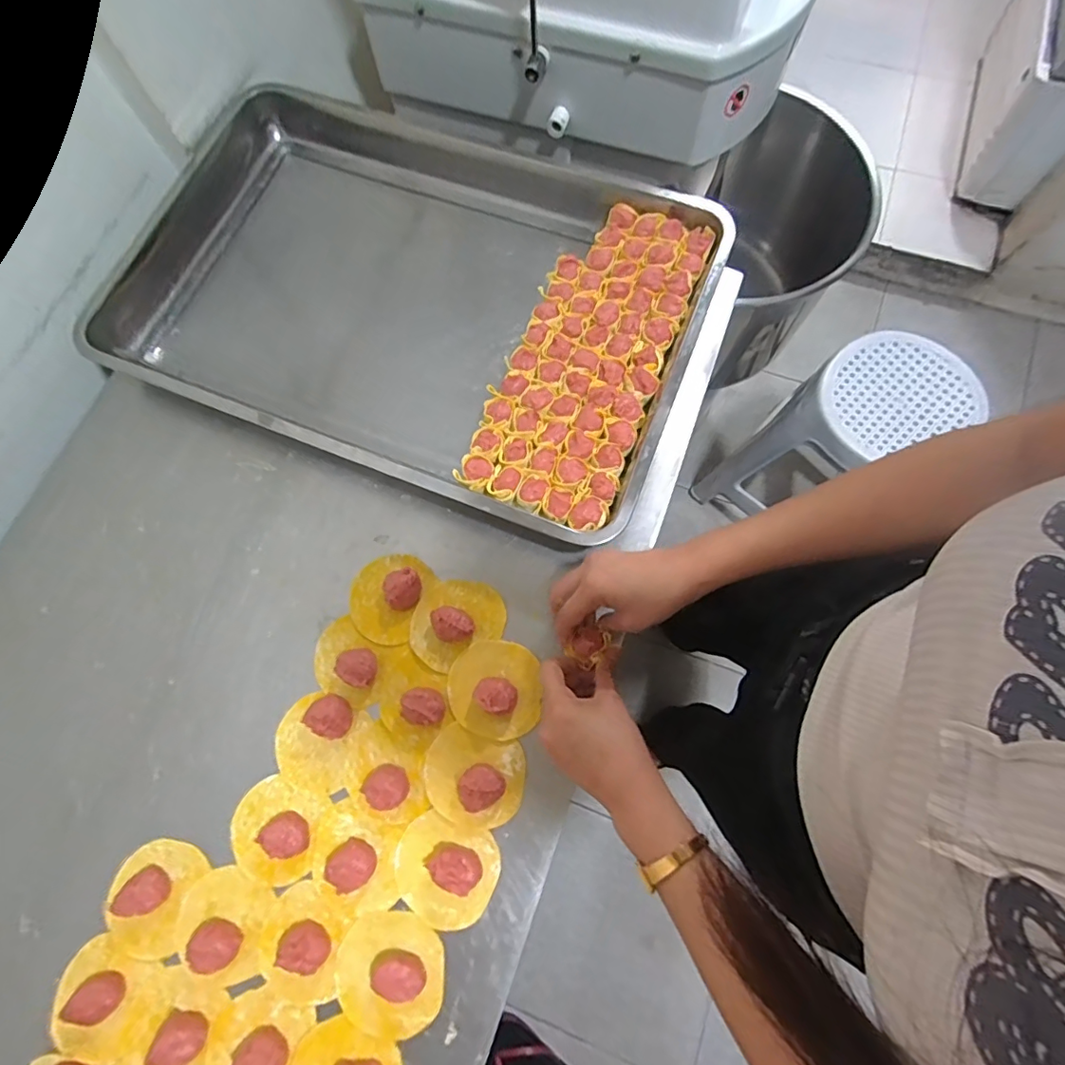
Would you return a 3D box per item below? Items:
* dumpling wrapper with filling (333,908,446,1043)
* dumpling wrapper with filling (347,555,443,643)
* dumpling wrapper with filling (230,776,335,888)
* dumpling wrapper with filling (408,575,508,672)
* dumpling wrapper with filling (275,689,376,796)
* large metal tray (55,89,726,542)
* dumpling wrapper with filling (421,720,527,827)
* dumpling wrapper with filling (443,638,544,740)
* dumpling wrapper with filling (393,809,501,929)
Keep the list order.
[{"bbox_3d":[-0.111,0.340,0.403,0.083,0.019,0.083,0,73,1],"label":"dumpling wrapper with filling"},{"bbox_3d":[-0.134,0.055,0.484,0.072,0.026,0.082,33,76,11],"label":"dumpling wrapper with filling"},{"bbox_3d":[-0.215,0.247,0.434,0.073,0.021,0.073,24,75,8],"label":"dumpling wrapper with filling"},{"bbox_3d":[-0.071,0.078,0.474,0.072,0.024,0.085,43,78,13],"label":"dumpling wrapper with filling"},{"bbox_3d":[-0.186,0.179,0.450,0.070,0.021,0.078,17,74,7],"label":"dumpling wrapper with filling"},{"bbox_3d":[-0.143,-0.262,0.569,0.630,0.053,0.405,22,75,8],"label":"large metal tray"},{"bbox_3d":[-0.050,0.204,0.436,0.085,0.024,0.070,14,74,6],"label":"dumpling wrapper with filling"},{"bbox_3d":[-0.035,0.134,0.458,0.081,0.025,0.080,0,73,1],"label":"dumpling wrapper with filling"},{"bbox_3d":[-0.071,0.273,0.422,0.082,0.021,0.074,17,74,7],"label":"dumpling wrapper with filling"}]

